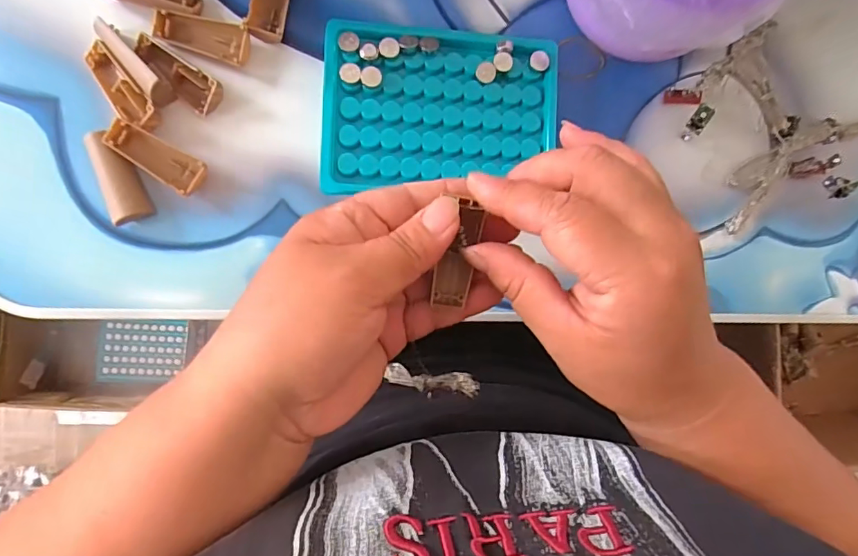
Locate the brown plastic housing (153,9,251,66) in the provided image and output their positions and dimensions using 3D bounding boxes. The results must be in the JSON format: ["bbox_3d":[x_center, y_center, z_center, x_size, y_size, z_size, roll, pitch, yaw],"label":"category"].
[{"bbox_3d":[-0.126,-0.135,0.275,0.050,0.011,0.020,15,87,-7],"label":"brown plastic housing"}]

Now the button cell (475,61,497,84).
[{"bbox_3d":[0.033,-0.117,0.281,0.011,0.005,0.010,-1,89,-7],"label":"button cell"}]

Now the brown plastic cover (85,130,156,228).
[{"bbox_3d":[-0.166,-0.054,0.265,0.020,0.011,0.048,-23,92,-7],"label":"brown plastic cover"}]

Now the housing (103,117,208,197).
[{"bbox_3d":[-0.146,-0.065,0.267,0.050,0.013,0.020,32,85,-6],"label":"housing"}]

